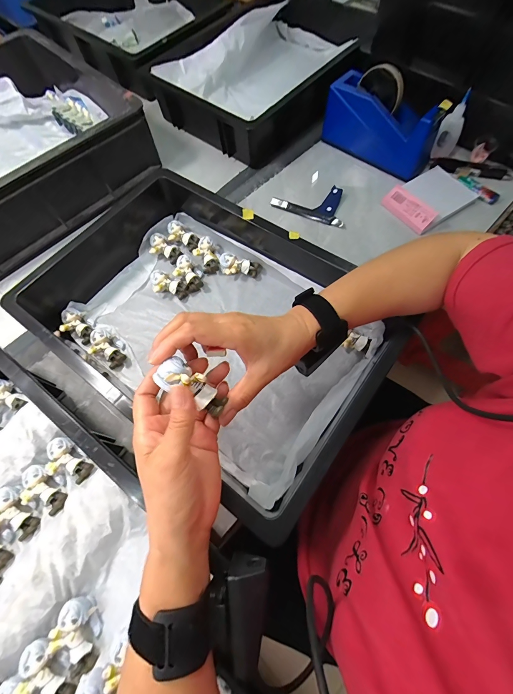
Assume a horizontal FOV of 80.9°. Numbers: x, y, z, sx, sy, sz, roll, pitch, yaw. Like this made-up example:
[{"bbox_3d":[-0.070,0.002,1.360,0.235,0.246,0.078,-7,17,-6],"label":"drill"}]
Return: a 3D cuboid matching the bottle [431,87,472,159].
[{"bbox_3d":[0.292,-0.324,0.452,0.035,0.084,0.031,31,72,15],"label":"bottle"}]

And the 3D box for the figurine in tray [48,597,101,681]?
[{"bbox_3d":[-0.183,0.294,0.307,0.038,0.027,0.063,-20,67,-6],"label":"figurine in tray"}]

